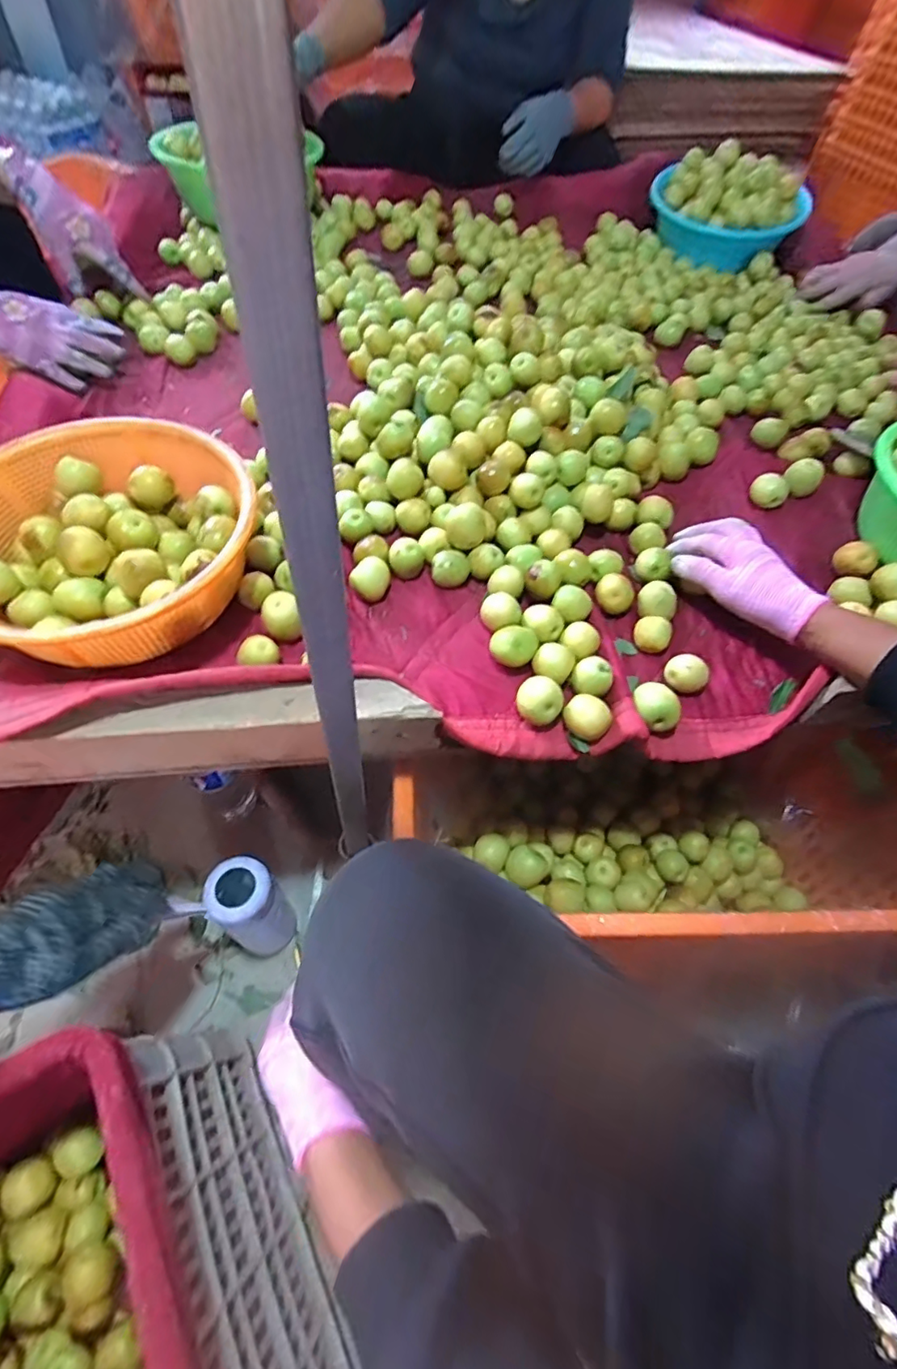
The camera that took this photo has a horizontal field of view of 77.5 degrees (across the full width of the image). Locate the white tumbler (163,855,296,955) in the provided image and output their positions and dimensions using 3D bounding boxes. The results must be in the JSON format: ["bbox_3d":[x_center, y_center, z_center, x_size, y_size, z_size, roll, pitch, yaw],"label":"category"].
[{"bbox_3d":[-0.217,0.255,0.643,0.079,0.174,0.074,-37,67,-24],"label":"white tumbler"}]

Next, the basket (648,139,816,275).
[{"bbox_3d":[0.460,-0.788,0.926,0.258,0.114,0.227,21,58,9],"label":"basket"}]

